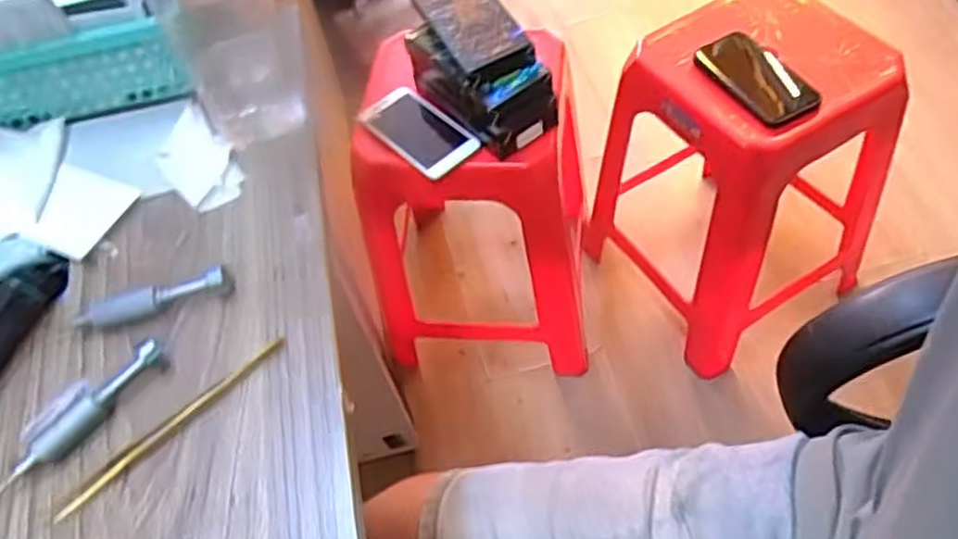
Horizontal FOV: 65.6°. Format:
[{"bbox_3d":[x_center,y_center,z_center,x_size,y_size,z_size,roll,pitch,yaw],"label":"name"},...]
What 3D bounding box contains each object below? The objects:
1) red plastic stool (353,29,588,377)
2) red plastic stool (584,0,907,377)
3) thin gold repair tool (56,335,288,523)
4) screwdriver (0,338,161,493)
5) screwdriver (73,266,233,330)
[{"bbox_3d":[0.007,-0.076,1.099,0.299,0.444,0.281,0,56,7],"label":"red plastic stool"},{"bbox_3d":[0.364,-0.128,1.055,0.273,0.433,0.304,-32,58,-15],"label":"red plastic stool"},{"bbox_3d":[-0.150,0.076,0.367,0.129,0.008,0.006,-38,60,-20],"label":"thin gold repair tool"},{"bbox_3d":[-0.199,0.075,0.365,0.018,0.019,0.102,37,65,27],"label":"screwdriver"},{"bbox_3d":[-0.178,0.017,0.405,0.083,0.015,0.011,-15,55,-6],"label":"screwdriver"}]

